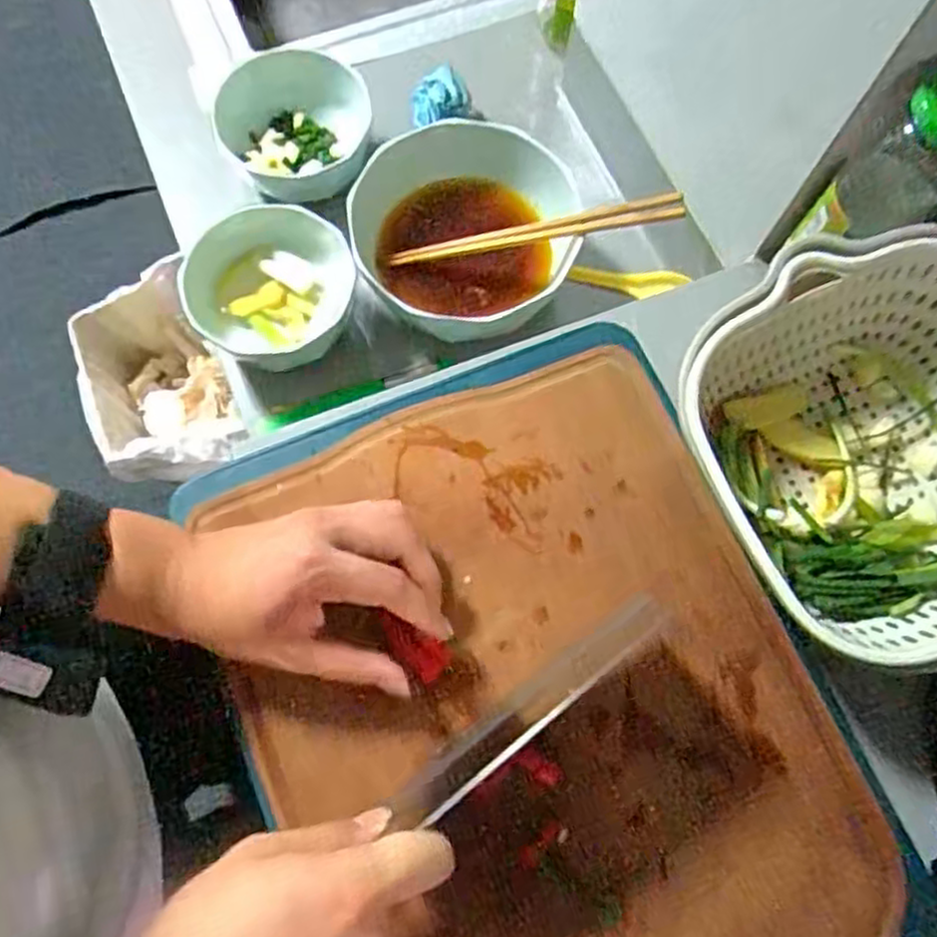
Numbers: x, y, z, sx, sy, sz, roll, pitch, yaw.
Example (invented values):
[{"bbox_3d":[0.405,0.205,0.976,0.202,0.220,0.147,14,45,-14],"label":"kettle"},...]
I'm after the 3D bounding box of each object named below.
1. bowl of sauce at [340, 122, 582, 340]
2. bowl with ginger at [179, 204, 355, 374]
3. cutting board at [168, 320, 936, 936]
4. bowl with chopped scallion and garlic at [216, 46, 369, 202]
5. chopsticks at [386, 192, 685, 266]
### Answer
[{"bbox_3d":[-0.003,-0.187,0.589,0.165,0.078,0.166,0,72,-2],"label":"bowl of sauce"},{"bbox_3d":[-0.151,-0.139,0.569,0.120,0.064,0.111,0,72,-2],"label":"bowl with ginger"},{"bbox_3d":[0.046,0.139,0.399,0.291,0.028,0.416,-24,75,-9],"label":"cutting board"},{"bbox_3d":[-0.145,-0.276,0.621,0.119,0.064,0.117,0,72,-2],"label":"bowl with chopped scallion and garlic"},{"bbox_3d":[0.045,-0.177,0.561,0.222,0.011,0.016,-6,72,16],"label":"chopsticks"}]

